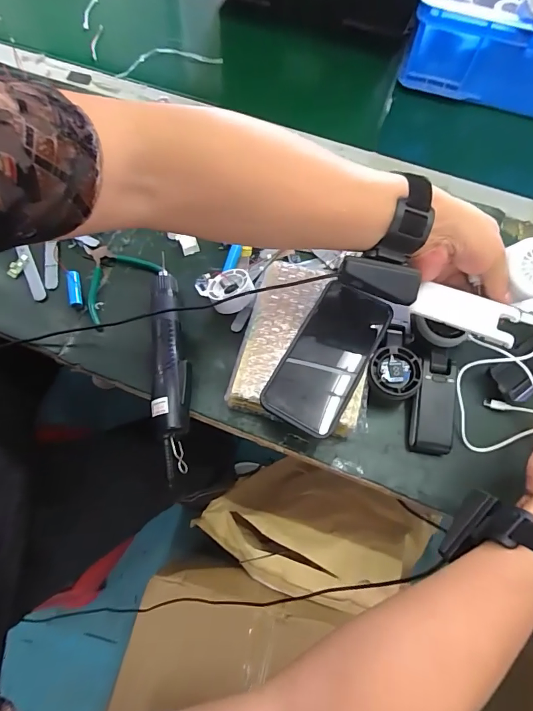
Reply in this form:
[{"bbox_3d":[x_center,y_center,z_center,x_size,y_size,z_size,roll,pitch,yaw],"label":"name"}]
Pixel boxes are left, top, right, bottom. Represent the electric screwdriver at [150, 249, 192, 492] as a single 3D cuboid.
[{"bbox_3d":[-0.107,0.003,0.462,0.042,0.043,0.266,-6,70,-2],"label":"electric screwdriver"}]

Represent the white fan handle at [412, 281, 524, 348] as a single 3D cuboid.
[{"bbox_3d":[0.197,-0.043,0.403,0.097,0.009,0.039,21,71,11],"label":"white fan handle"}]

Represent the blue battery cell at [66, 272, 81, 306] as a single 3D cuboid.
[{"bbox_3d":[-0.237,-0.082,0.502,0.015,0.017,0.047,-13,70,-4],"label":"blue battery cell"}]

